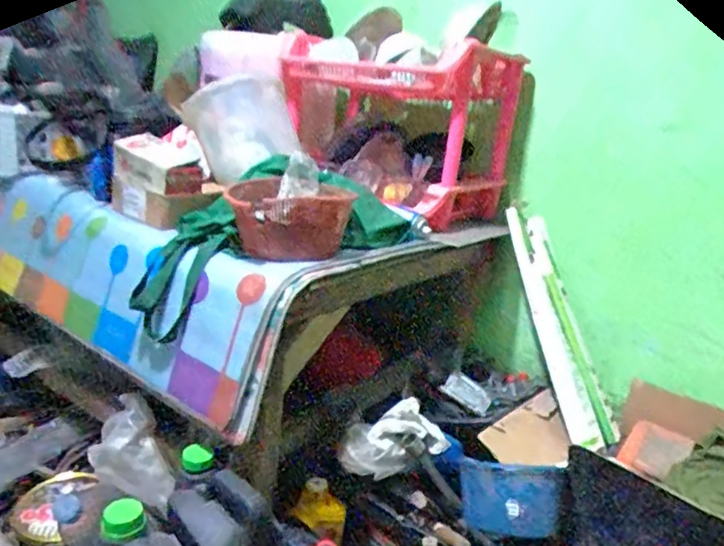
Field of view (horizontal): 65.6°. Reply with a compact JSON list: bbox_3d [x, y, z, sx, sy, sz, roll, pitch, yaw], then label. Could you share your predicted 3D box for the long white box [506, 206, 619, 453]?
[{"bbox_3d":[0.400,0.106,1.145,0.093,0.498,0.065,-10,-9,-45],"label":"long white box"}]

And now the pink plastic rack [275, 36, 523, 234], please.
[{"bbox_3d":[0.071,-0.300,1.164,0.432,0.309,0.293,15,19,25],"label":"pink plastic rack"}]

